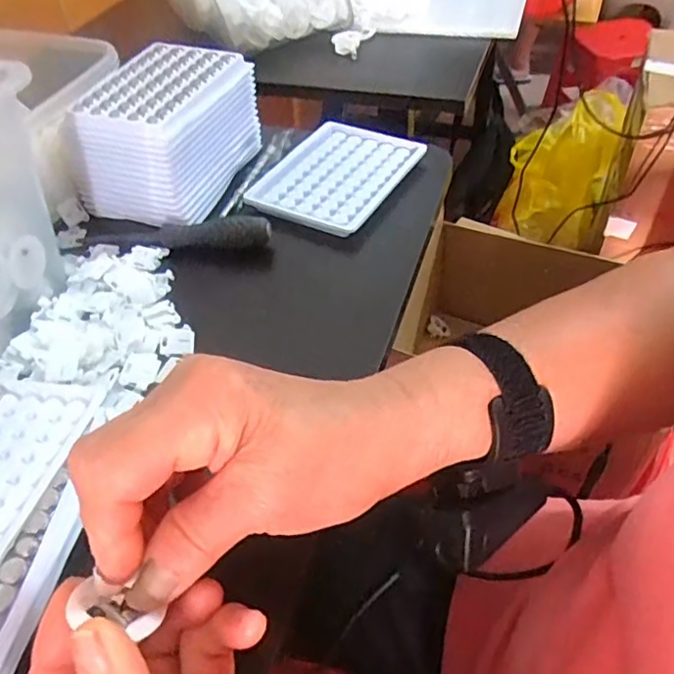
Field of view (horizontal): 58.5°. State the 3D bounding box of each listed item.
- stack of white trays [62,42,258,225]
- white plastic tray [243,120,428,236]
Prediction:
[{"bbox_3d":[-0.131,-0.163,0.470,0.102,0.075,0.127,12,50,15],"label":"stack of white trays"},{"bbox_3d":[-0.004,-0.131,0.484,0.101,0.010,0.130,21,52,22],"label":"white plastic tray"}]

